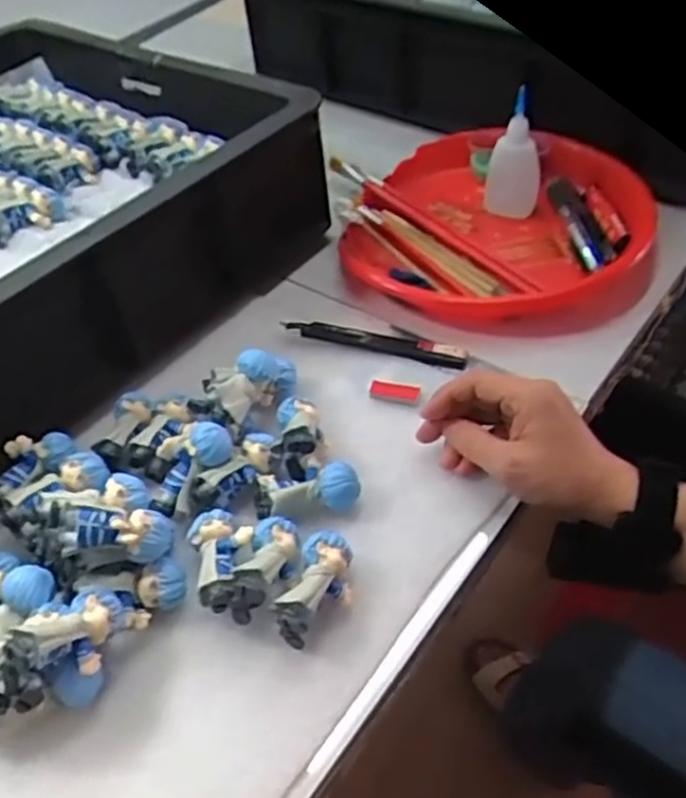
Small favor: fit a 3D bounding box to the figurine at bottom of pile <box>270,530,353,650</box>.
[{"bbox_3d":[-0.012,0.101,0.405,0.028,0.030,0.060,13,49,17],"label":"figurine at bottom of pile"}]

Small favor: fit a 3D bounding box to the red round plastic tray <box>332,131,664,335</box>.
[{"bbox_3d":[0.129,-0.155,0.617,0.236,0.052,0.232,10,48,15],"label":"red round plastic tray"}]

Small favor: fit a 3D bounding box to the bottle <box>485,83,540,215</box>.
[{"bbox_3d":[0.143,-0.204,0.626,0.043,0.099,0.029,8,47,13],"label":"bottle"}]

